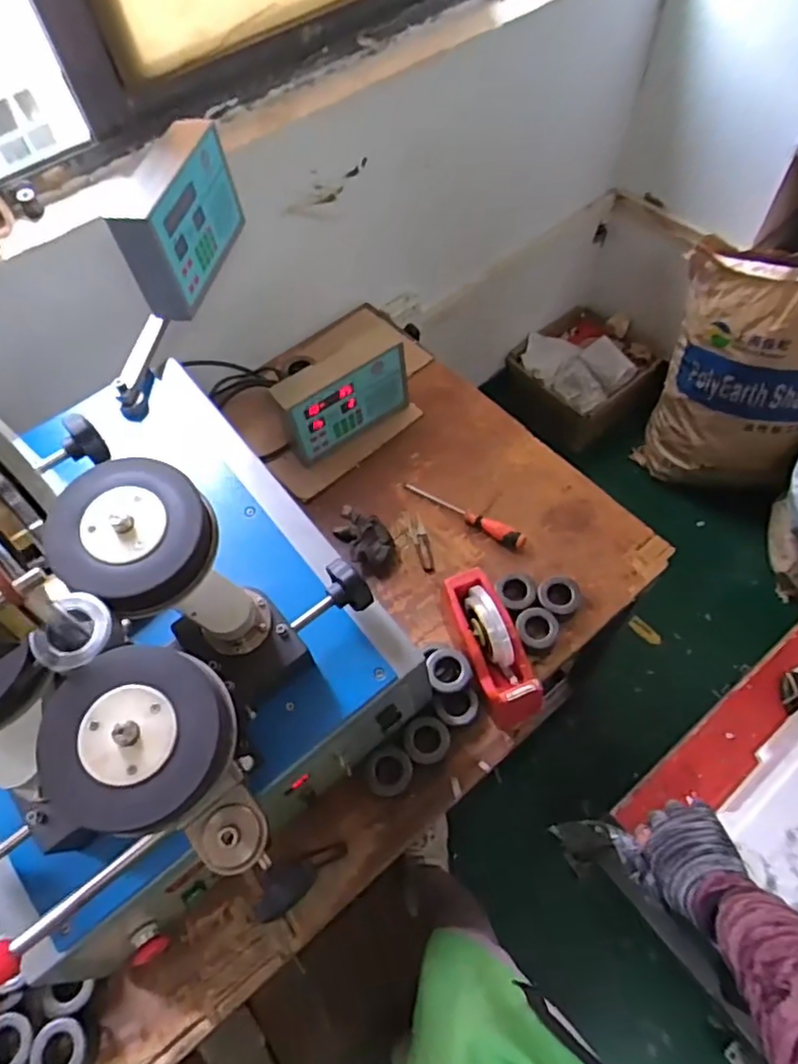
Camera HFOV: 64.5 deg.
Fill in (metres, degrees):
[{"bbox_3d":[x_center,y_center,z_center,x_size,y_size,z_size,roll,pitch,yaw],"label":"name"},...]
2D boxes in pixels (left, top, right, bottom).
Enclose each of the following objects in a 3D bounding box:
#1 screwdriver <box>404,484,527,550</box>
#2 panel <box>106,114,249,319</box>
[{"bbox_3d":[0.106,-0.034,1.019,0.223,0.022,0.028,32,67,20],"label":"screwdriver"},{"bbox_3d":[-0.291,-0.418,0.848,0.066,0.135,0.229,9,61,9],"label":"panel"}]

